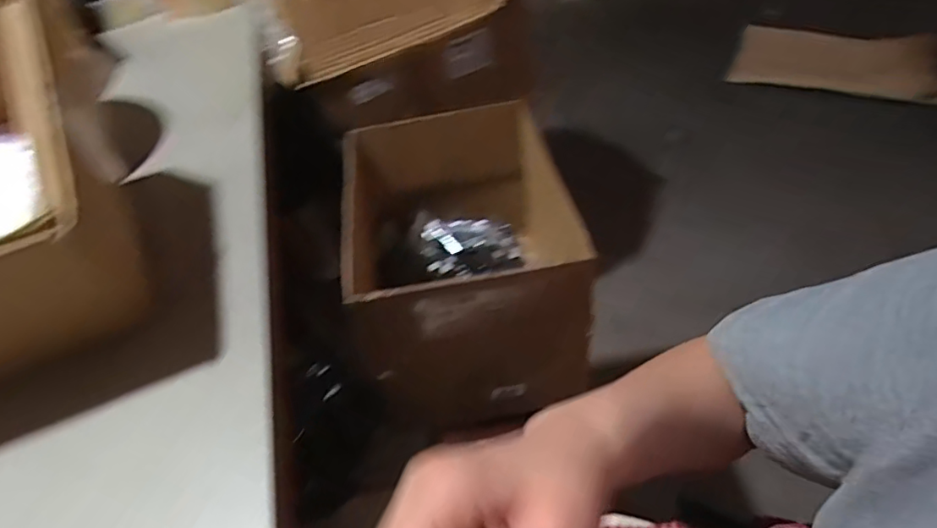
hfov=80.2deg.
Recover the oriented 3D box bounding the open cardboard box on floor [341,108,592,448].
[{"bbox_3d":[-0.007,-0.009,0.717,0.299,0.245,0.360,0,45,5],"label":"open cardboard box on floor"}]

